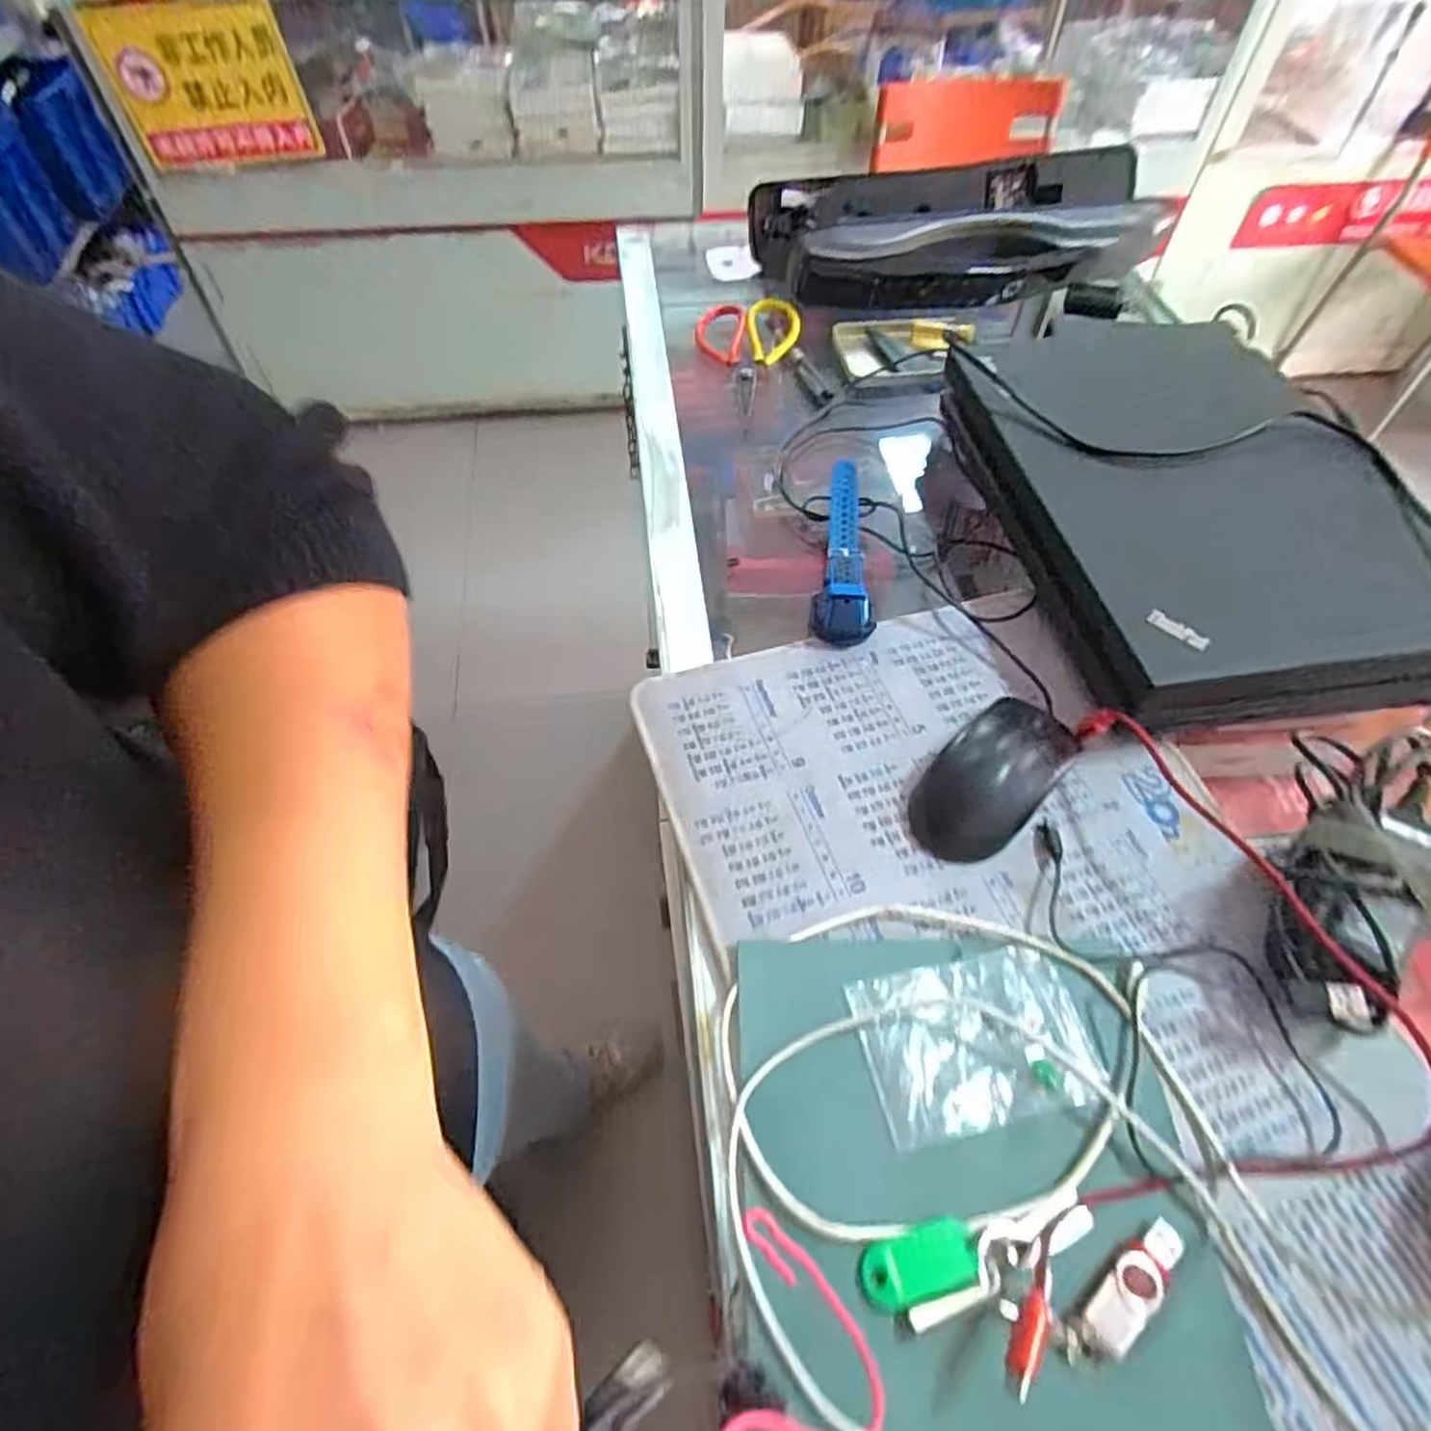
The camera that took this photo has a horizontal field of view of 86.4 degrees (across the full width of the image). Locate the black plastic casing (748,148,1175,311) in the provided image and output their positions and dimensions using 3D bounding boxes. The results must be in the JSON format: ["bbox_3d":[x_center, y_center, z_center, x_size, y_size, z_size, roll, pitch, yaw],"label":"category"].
[{"bbox_3d":[0.243,-0.481,0.765,0.398,0.070,0.142,-7,55,-5],"label":"black plastic casing"}]

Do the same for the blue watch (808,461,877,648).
[{"bbox_3d":[0.091,-0.111,0.521,0.039,0.034,0.143,8,54,5],"label":"blue watch"}]

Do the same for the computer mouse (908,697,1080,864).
[{"bbox_3d":[0.154,0.033,0.421,0.055,0.031,0.106,38,62,23],"label":"computer mouse"}]

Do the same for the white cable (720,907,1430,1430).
[{"bbox_3d":[0.117,0.197,0.310,0.209,0.011,0.260,-17,56,-13],"label":"white cable"}]

